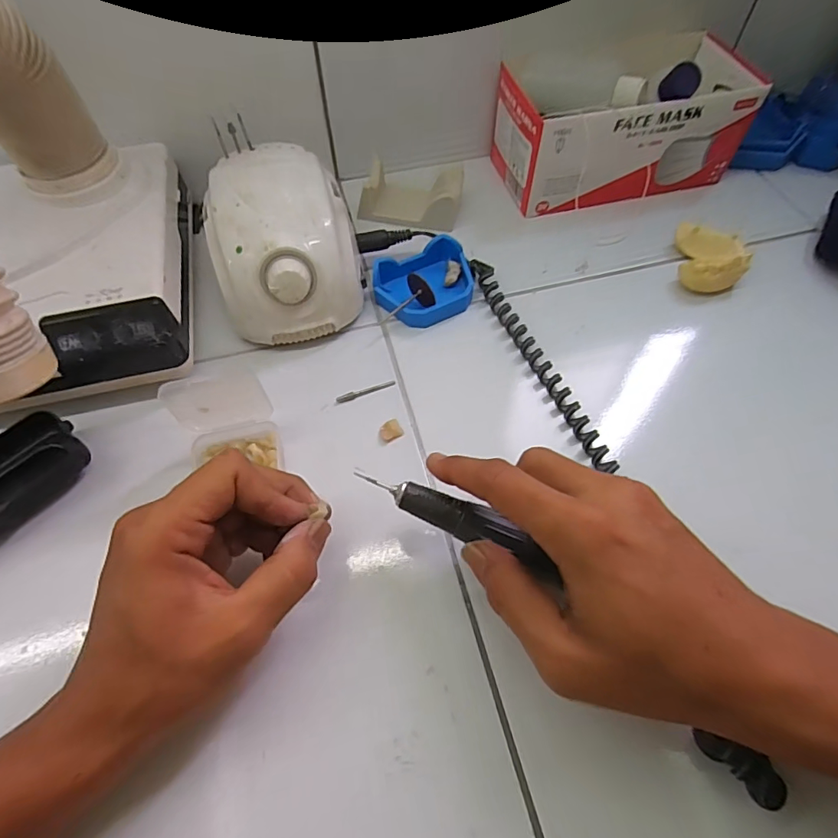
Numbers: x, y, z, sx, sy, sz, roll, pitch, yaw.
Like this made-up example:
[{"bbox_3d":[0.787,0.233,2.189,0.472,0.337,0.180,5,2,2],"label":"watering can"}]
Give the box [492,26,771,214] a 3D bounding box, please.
[{"bbox_3d":[0.187,-0.263,0.442,0.212,0.088,0.120,-17,61,-11],"label":"box"}]

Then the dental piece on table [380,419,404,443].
[{"bbox_3d":[-0.019,0.008,0.335,0.015,0.006,0.014,-19,60,-11],"label":"dental piece on table"}]

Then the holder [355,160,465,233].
[{"bbox_3d":[-0.005,-0.205,0.445,0.087,0.035,0.048,11,59,8],"label":"holder"}]

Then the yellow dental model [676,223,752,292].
[{"bbox_3d":[0.240,-0.134,0.405,0.045,0.031,0.065,12,59,8],"label":"yellow dental model"}]

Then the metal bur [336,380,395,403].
[{"bbox_3d":[-0.038,-0.021,0.351,0.044,0.004,0.004,-19,60,-11],"label":"metal bur"}]

